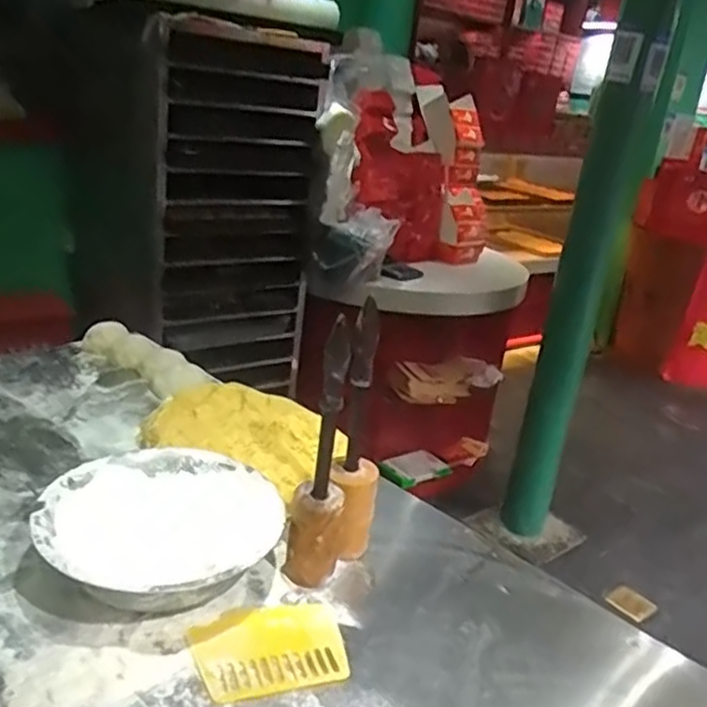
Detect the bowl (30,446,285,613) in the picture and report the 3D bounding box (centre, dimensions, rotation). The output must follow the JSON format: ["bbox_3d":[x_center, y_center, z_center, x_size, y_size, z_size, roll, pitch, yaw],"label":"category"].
[{"bbox_3d":[-0.238,0.216,0.856,0.246,0.086,0.263,6,22,-2],"label":"bowl"}]

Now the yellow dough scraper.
[{"bbox_3d":[-0.087,0.312,0.755,0.157,0.010,0.112,-2,24,-21],"label":"yellow dough scraper"}]

